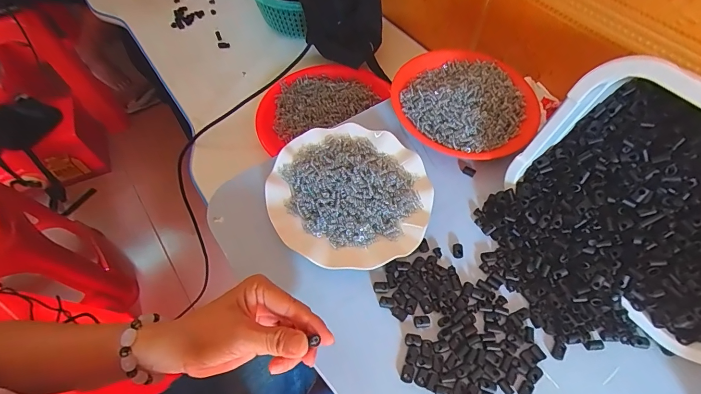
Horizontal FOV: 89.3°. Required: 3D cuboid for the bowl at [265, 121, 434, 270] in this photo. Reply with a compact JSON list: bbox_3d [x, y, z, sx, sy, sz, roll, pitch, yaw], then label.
[{"bbox_3d":[-0.001,-0.005,0.414,0.178,0.035,0.178,0,59,0],"label":"bowl"}]

